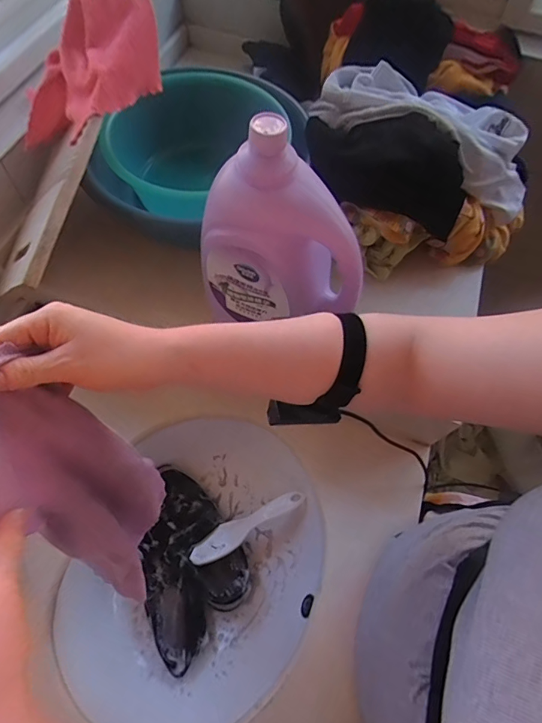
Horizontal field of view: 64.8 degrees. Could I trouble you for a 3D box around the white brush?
[{"bbox_3d":[-0.038,0.264,0.688,0.198,0.024,0.041,-30,67,-1],"label":"white brush"}]

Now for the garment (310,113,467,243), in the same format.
[{"bbox_3d":[0.163,-0.286,0.614,0.252,0.118,0.095,25,64,10],"label":"garment"}]

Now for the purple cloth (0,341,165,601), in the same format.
[{"bbox_3d":[-0.162,0.126,0.390,0.103,0.328,0.074,-33,55,-18],"label":"purple cloth"}]

